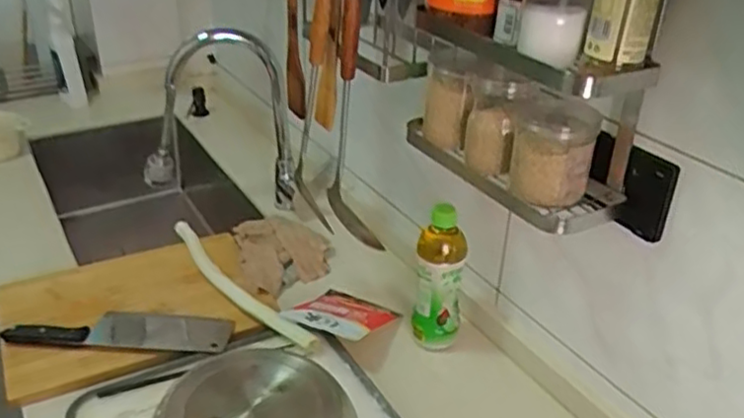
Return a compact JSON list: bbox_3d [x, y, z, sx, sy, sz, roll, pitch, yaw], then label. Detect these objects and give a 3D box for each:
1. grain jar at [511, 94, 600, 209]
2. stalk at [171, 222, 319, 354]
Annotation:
[{"bbox_3d":[0.183,-0.059,0.698,0.083,0.094,0.071,8,31,11],"label":"grain jar"},{"bbox_3d":[-0.202,0.109,1.002,0.040,0.030,0.361,-24,39,-36],"label":"stalk"}]

